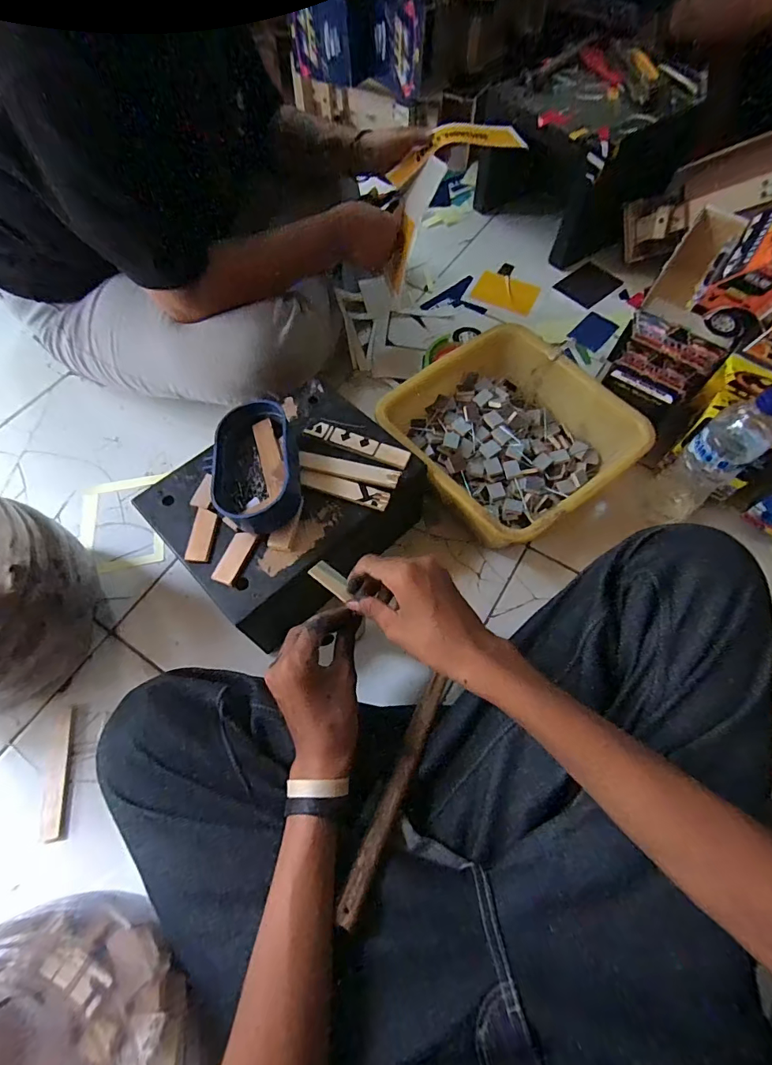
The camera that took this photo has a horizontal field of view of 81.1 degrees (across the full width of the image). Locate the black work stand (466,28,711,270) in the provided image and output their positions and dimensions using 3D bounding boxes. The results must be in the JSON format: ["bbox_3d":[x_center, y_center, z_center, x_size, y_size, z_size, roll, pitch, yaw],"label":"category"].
[{"bbox_3d":[0.370,-0.744,0.879,0.251,0.228,0.318,-31,69,-15],"label":"black work stand"}]

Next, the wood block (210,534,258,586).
[{"bbox_3d":[-0.159,0.027,0.474,0.023,0.009,0.058,21,66,9],"label":"wood block"}]

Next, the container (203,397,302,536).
[{"bbox_3d":[-0.143,-0.077,0.494,0.089,0.062,0.147,-7,64,-5],"label":"container"}]

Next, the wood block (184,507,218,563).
[{"bbox_3d":[-0.197,0.002,0.484,0.024,0.008,0.059,3,64,1],"label":"wood block"}]

